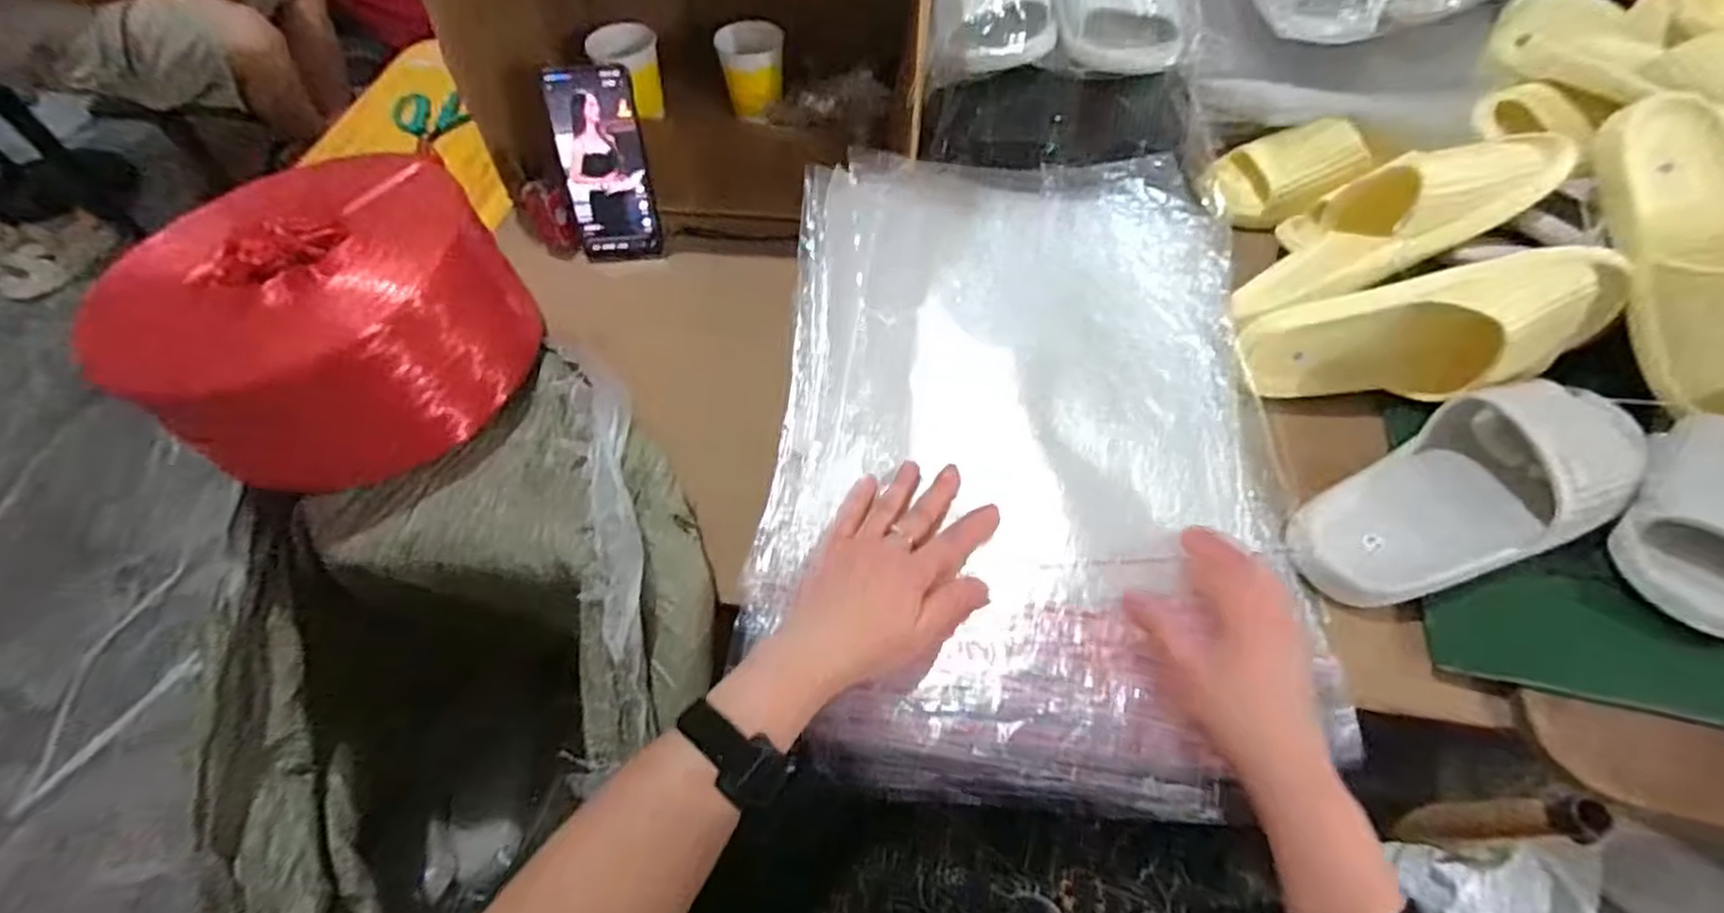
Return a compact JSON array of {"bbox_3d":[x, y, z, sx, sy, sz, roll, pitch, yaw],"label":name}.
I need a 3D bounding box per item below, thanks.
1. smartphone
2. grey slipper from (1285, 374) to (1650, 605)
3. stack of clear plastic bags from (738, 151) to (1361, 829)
[{"bbox_3d":[-0.226,-0.254,0.659,0.072,0.162,0.008,-5,37,-4],"label":"smartphone"},{"bbox_3d":[0.422,0.021,0.505,0.267,0.063,0.107,-26,58,-14],"label":"grey slipper"},{"bbox_3d":[0.115,-0.026,0.550,0.352,0.046,0.505,2,64,0],"label":"stack of clear plastic bags"}]

